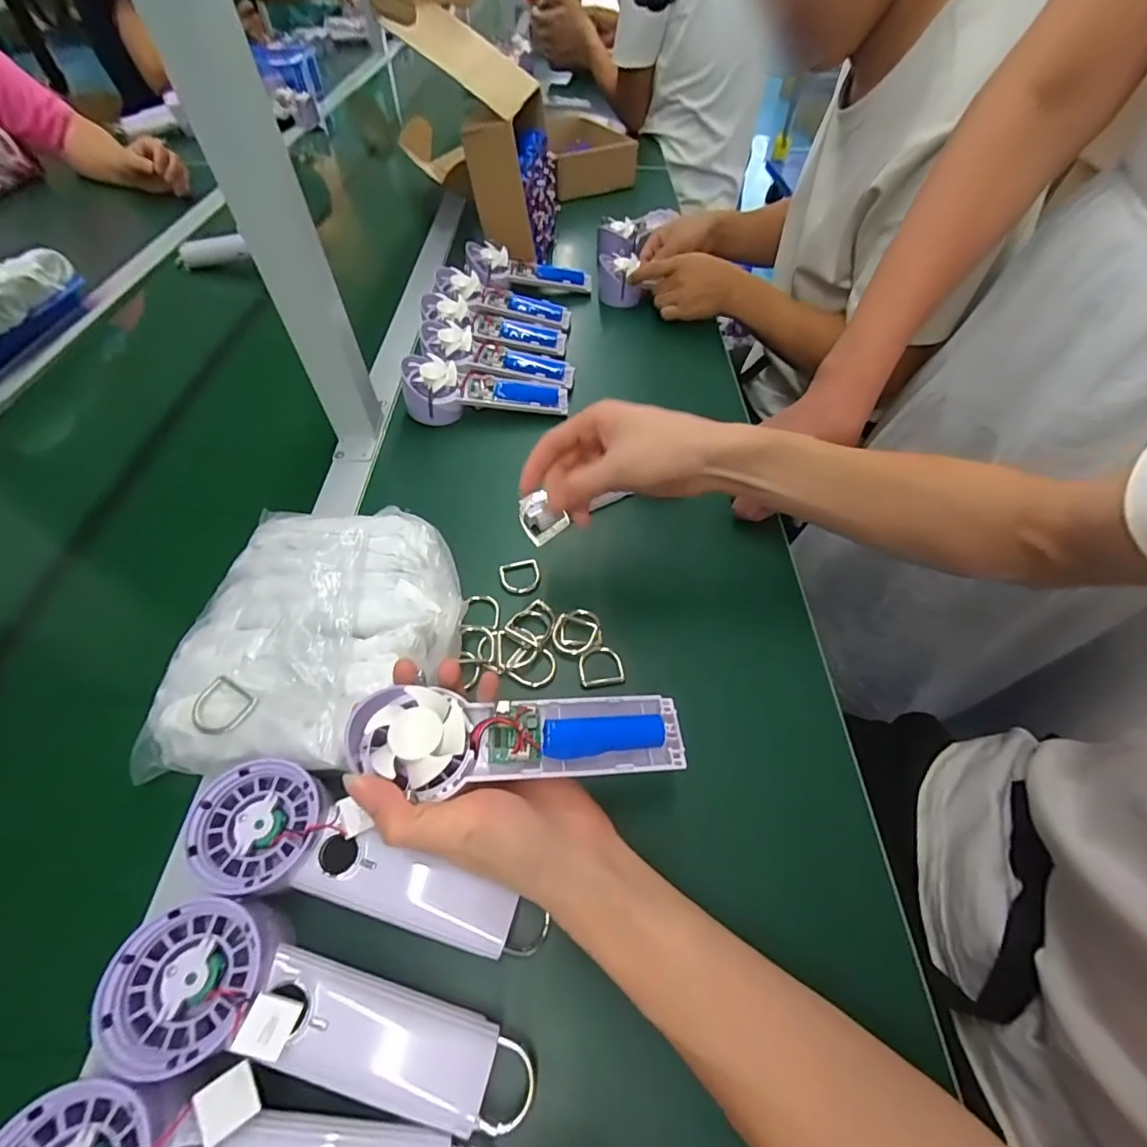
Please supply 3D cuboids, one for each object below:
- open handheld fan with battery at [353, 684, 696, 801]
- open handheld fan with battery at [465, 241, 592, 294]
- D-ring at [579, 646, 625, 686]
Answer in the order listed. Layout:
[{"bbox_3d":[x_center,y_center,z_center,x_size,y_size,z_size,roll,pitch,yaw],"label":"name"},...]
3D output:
[{"bbox_3d":[-0.028,0.089,0.271,0.174,0.029,0.048,3,53,-11],"label":"open handheld fan with battery"},{"bbox_3d":[-0.061,-0.425,0.713,0.174,0.030,0.061,3,52,-16],"label":"open handheld fan with battery"},{"bbox_3d":[0.021,0.068,0.376,0.033,0.009,0.034,-2,54,-1],"label":"D-ring"}]

